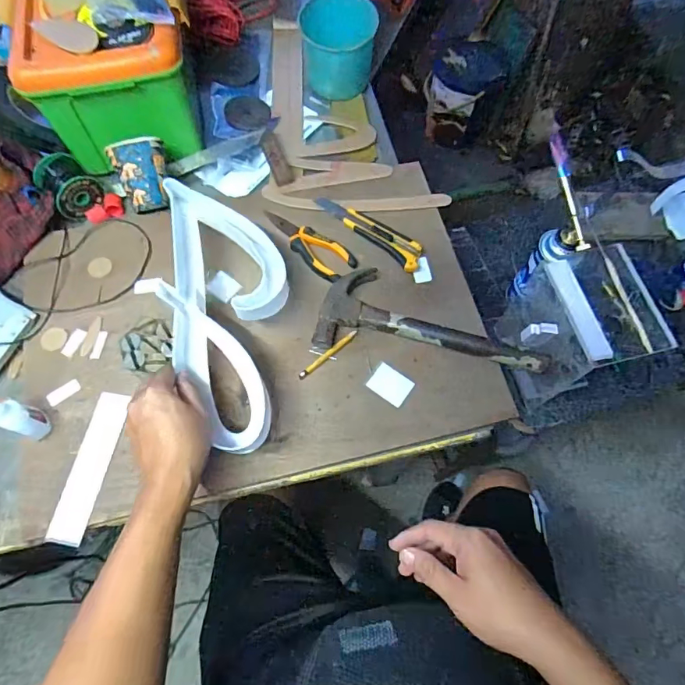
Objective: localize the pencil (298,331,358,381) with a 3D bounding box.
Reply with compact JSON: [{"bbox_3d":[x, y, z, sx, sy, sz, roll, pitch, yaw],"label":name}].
[{"bbox_3d":[-0.019,0.015,0.613,0.095,0.006,0.010,-38,73,-13],"label":"pencil"}]

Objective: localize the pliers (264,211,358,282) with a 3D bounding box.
[{"bbox_3d":[-0.050,-0.142,0.669,0.149,0.013,0.055,38,74,14],"label":"pliers"}]

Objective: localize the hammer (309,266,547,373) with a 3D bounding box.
[{"bbox_3d":[0.114,-0.032,0.614,0.286,0.025,0.112,7,69,3],"label":"hammer"}]

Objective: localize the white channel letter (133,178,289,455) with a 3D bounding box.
[{"bbox_3d":[-0.144,-0.037,0.564,0.159,0.037,0.326,-12,76,-4],"label":"white channel letter"}]

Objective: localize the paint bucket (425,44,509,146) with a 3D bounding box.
[{"bbox_3d":[0.365,-0.780,1.472,0.210,0.189,0.218,0,69,0],"label":"paint bucket"}]

